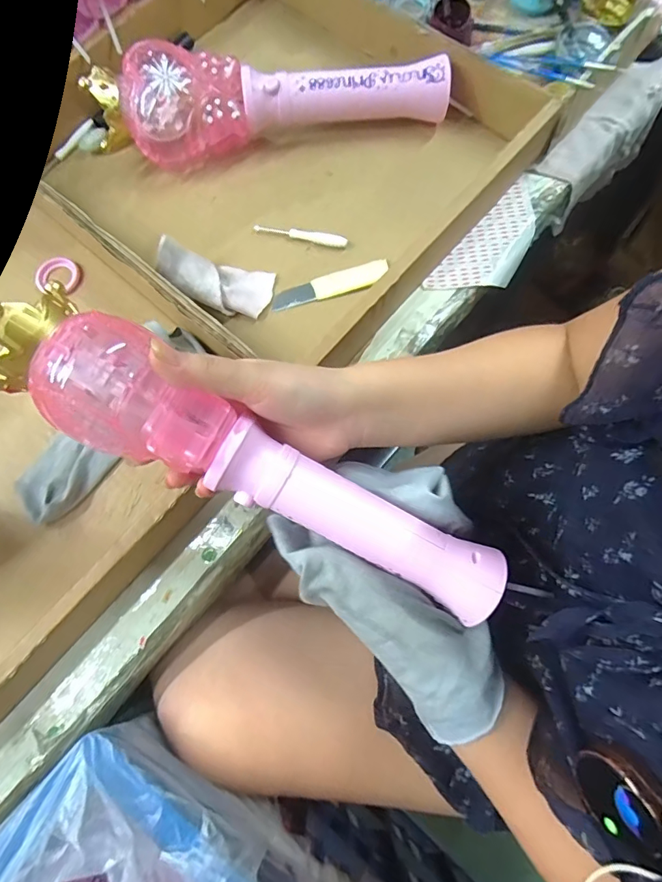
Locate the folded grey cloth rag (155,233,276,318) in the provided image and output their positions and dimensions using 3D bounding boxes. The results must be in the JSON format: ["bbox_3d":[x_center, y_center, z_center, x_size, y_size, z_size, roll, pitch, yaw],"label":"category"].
[{"bbox_3d":[-0.099,-0.136,0.400,0.095,0.015,0.045,18,76,-17],"label":"folded grey cloth rag"}]

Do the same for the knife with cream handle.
[{"bbox_3d":[0.000,-0.134,0.406,0.102,0.008,0.020,-14,76,-3],"label":"knife with cream handle"}]

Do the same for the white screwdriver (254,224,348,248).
[{"bbox_3d":[-0.028,-0.185,0.419,0.085,0.008,0.010,13,76,4],"label":"white screwdriver"}]

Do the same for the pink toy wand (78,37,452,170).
[{"bbox_3d":[-0.050,-0.309,0.421,0.307,0.069,0.070,-11,76,-2],"label":"pink toy wand"}]

